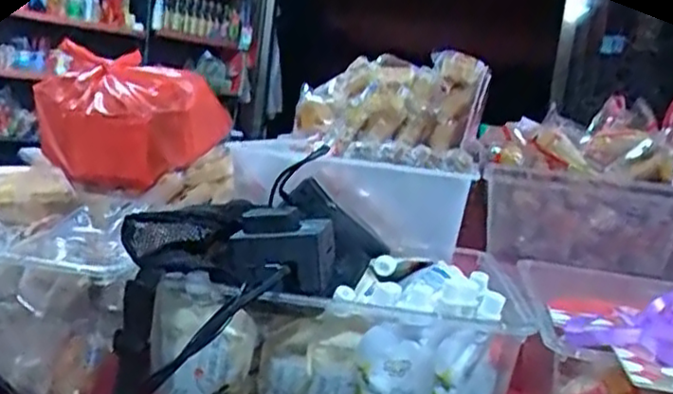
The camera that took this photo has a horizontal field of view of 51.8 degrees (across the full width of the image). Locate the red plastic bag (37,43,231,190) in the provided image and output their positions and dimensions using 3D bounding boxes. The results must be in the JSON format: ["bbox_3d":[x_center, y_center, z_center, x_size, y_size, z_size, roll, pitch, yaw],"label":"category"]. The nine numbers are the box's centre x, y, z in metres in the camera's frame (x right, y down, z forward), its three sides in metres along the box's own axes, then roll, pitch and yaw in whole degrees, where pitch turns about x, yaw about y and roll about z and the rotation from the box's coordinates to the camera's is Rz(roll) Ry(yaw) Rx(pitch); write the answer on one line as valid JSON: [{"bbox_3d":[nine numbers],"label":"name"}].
[{"bbox_3d":[-0.261,-0.100,0.899,0.176,0.159,0.185,9,7,14],"label":"red plastic bag"}]

